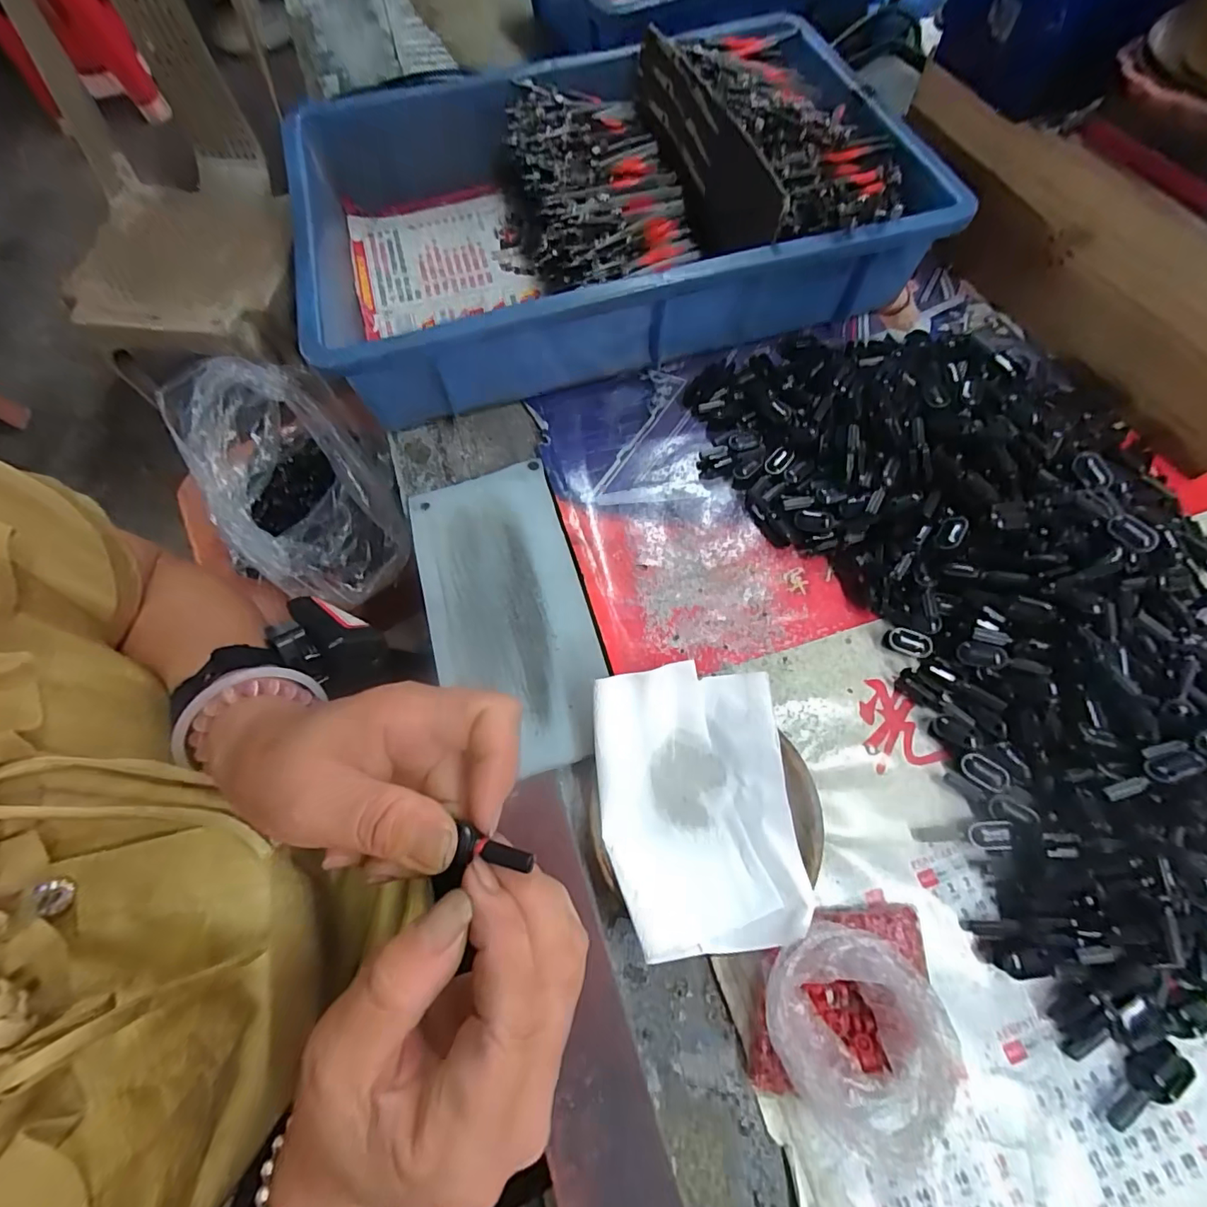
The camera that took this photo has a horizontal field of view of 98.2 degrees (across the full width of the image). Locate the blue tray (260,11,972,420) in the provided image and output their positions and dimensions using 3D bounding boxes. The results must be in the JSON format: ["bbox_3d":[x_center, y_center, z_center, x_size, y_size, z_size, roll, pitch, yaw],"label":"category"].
[{"bbox_3d":[-0.001,-0.313,0.404,0.428,0.084,0.304,-16,68,-4],"label":"blue tray"}]

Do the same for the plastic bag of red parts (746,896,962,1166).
[{"bbox_3d":[0.105,0.176,0.220,0.080,0.041,0.085,3,68,4],"label":"plastic bag of red parts"}]

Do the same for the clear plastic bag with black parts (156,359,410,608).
[{"bbox_3d":[-0.281,-0.121,0.477,0.141,0.139,0.201,-23,68,-7],"label":"clear plastic bag with black parts"}]

